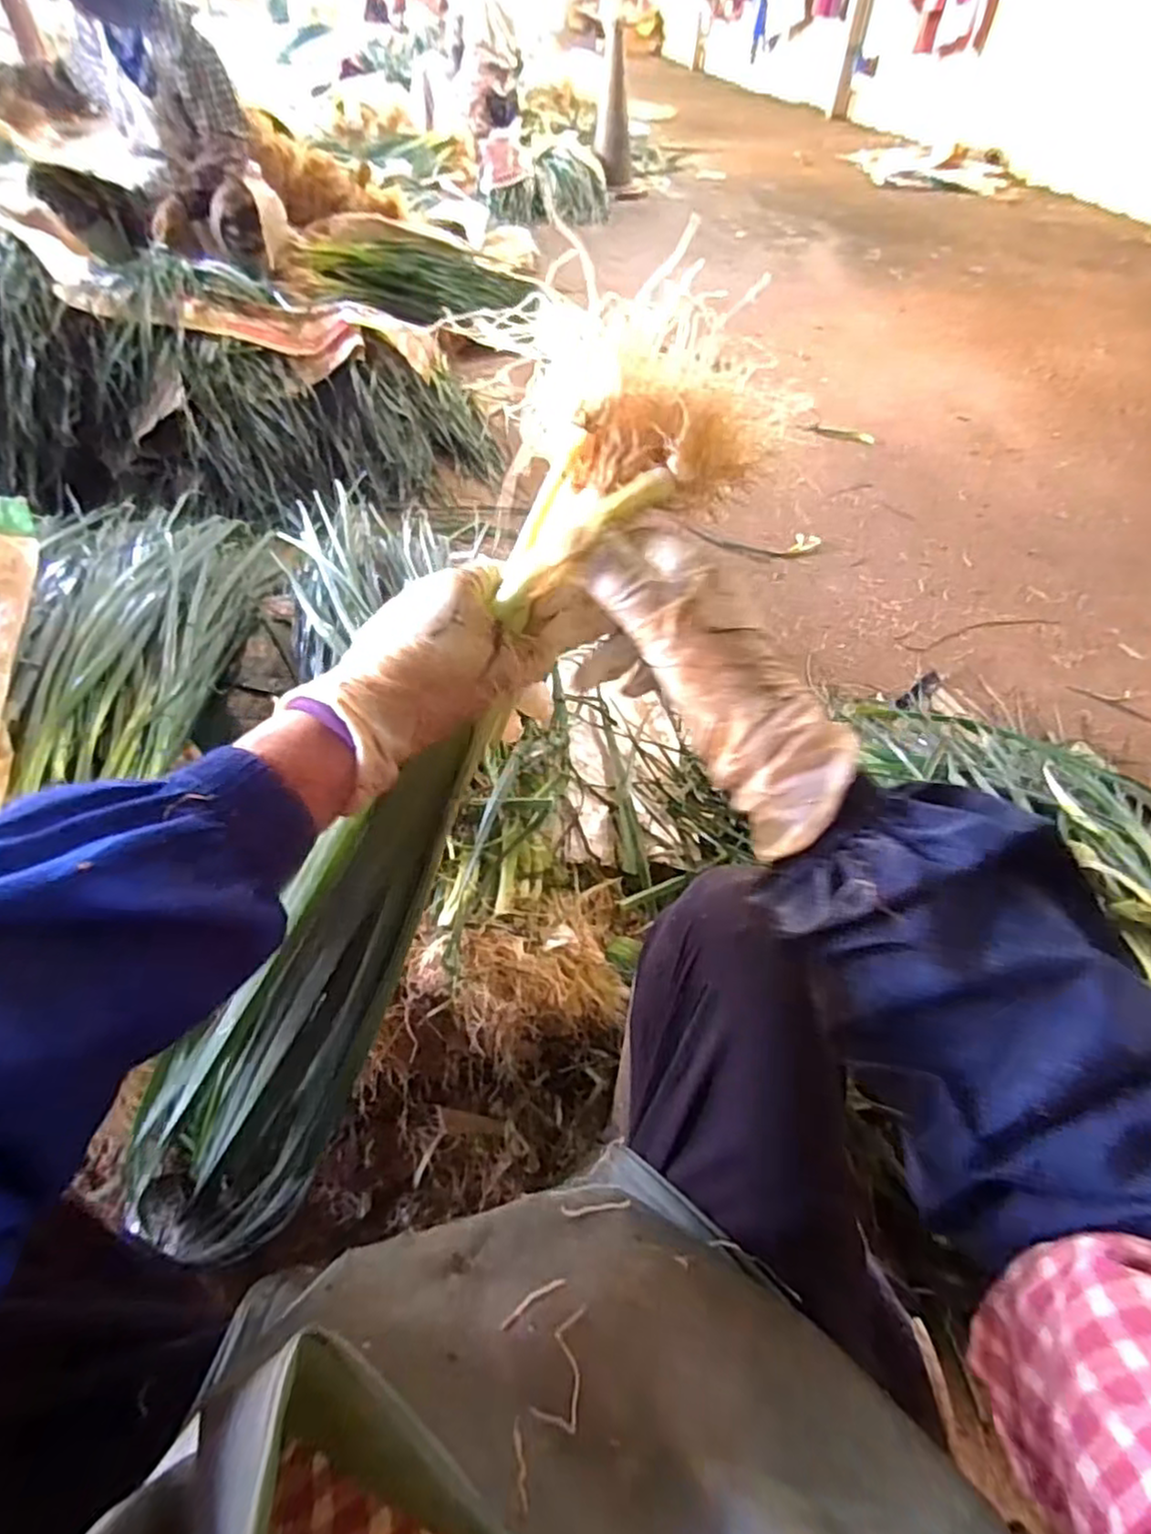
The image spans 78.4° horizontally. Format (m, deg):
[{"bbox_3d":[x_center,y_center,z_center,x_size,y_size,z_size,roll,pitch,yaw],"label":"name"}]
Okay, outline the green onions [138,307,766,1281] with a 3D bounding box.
[{"bbox_3d":[-0.108,0.065,0.407,0.097,0.641,0.073,7,31,-52],"label":"green onions"}]

